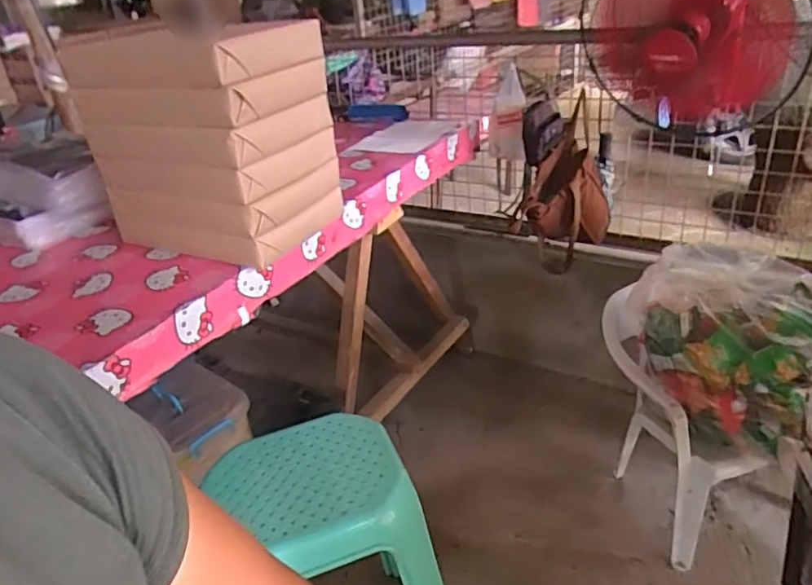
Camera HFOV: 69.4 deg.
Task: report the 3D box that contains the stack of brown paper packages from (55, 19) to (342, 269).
[{"bbox_3d":[-0.376,-0.285,1.144,0.415,0.350,0.282,10,34,27],"label":"stack of brown paper packages"}]

